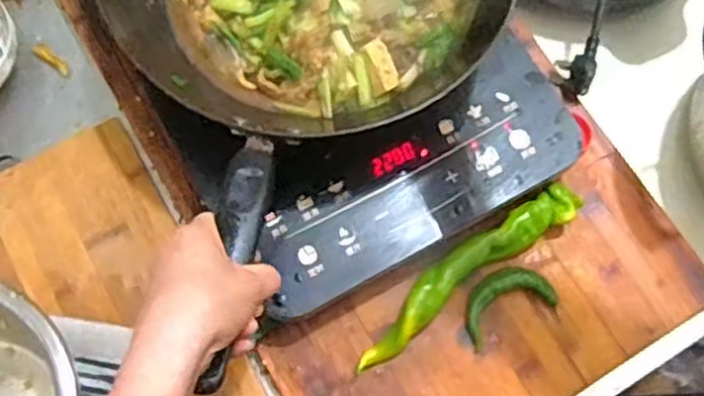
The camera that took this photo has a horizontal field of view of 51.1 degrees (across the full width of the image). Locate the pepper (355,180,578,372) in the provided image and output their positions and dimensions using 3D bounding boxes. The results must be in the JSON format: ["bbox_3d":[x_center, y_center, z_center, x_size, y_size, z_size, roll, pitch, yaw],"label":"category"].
[{"bbox_3d":[0.093,0.061,0.605,0.225,0.034,0.037,-35,76,-13],"label":"pepper"}]

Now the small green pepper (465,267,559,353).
[{"bbox_3d":[0.127,0.084,0.607,0.082,0.021,0.048,-29,75,-12],"label":"small green pepper"}]

